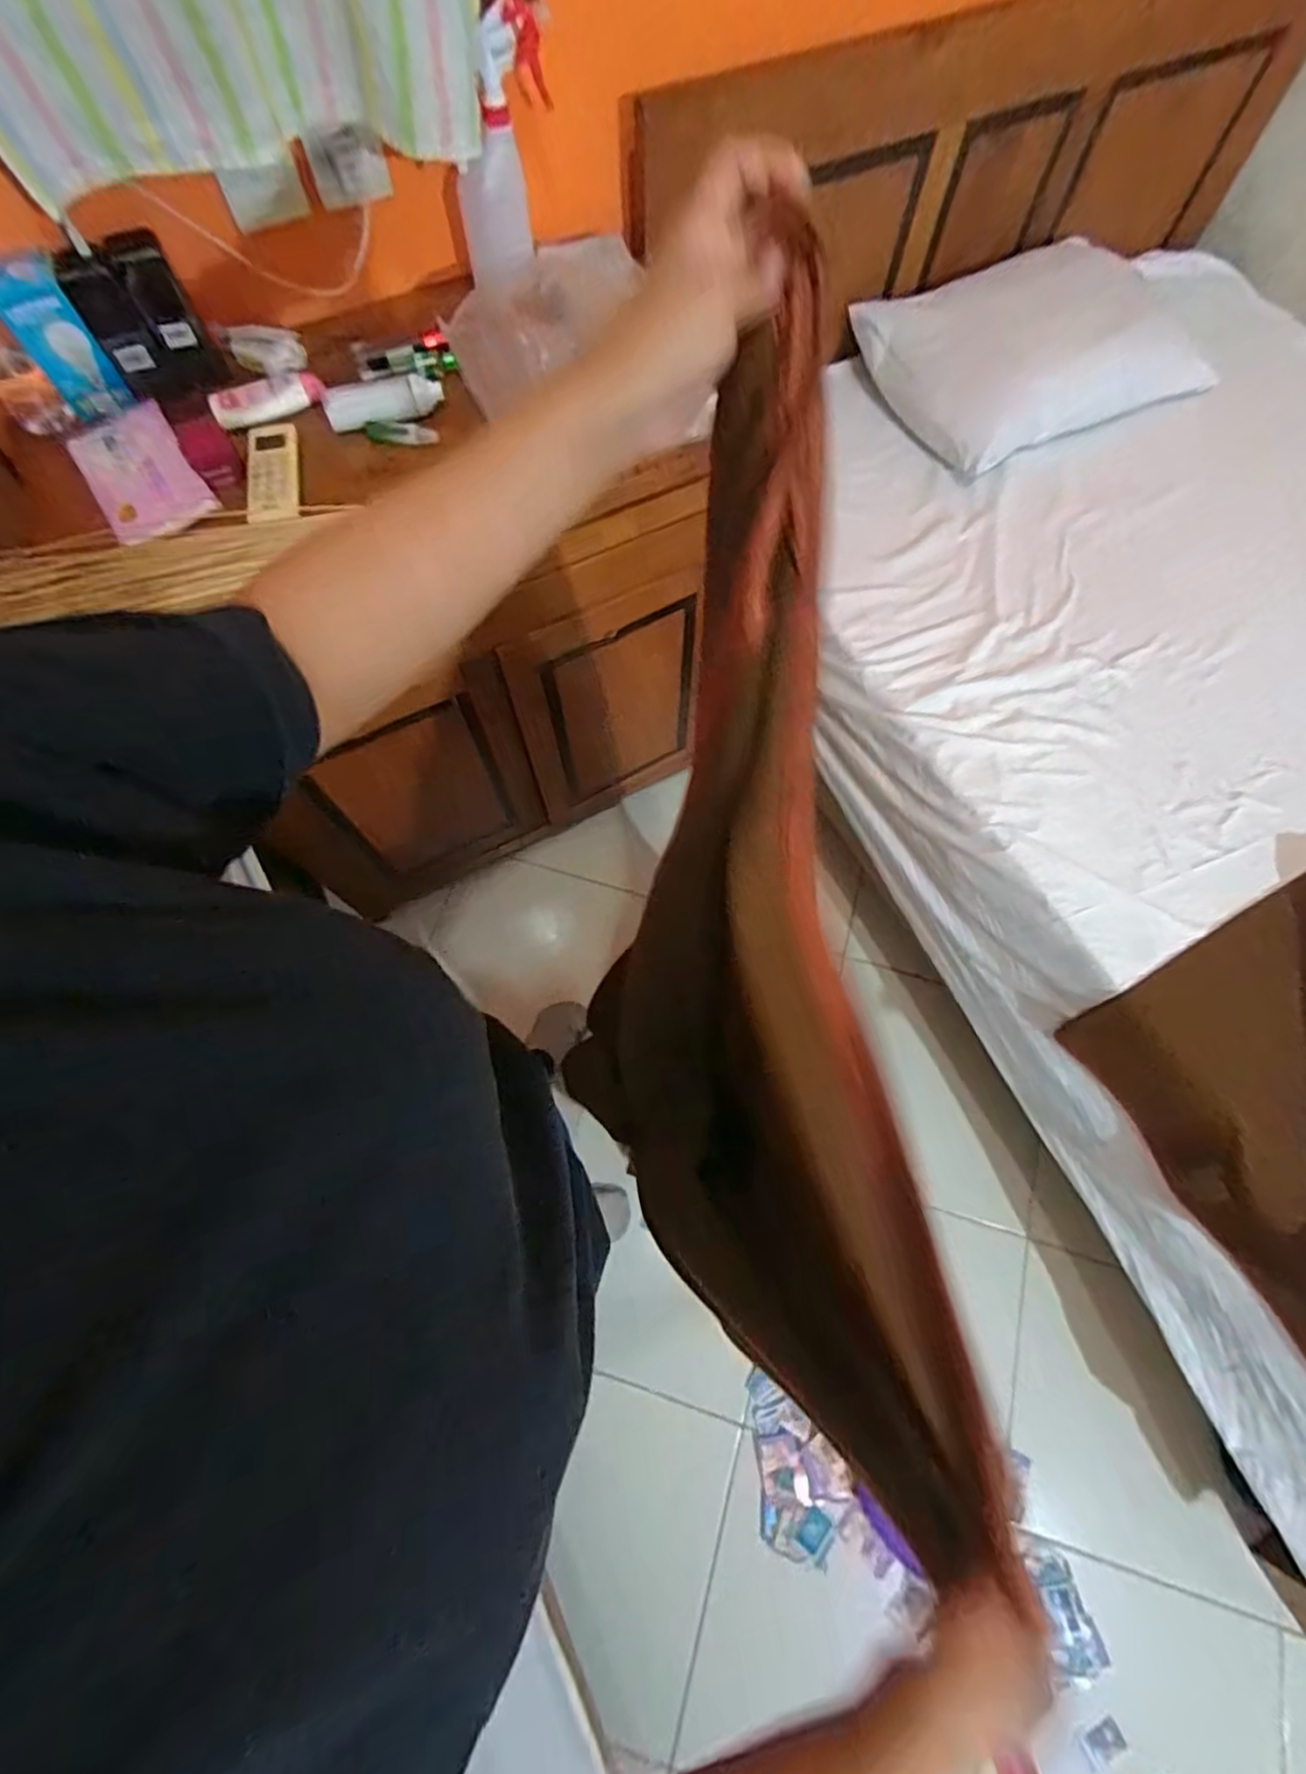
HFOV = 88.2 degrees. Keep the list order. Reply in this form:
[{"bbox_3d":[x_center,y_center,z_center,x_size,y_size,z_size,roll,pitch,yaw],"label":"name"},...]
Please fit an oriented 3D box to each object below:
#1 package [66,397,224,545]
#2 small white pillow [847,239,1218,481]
[{"bbox_3d":[-0.567,-0.455,0.747,0.107,0.022,0.199,-33,74,-13],"label":"package"},{"bbox_3d":[0.635,-0.903,1.139,0.540,0.102,0.345,-26,72,-11],"label":"small white pillow"}]

